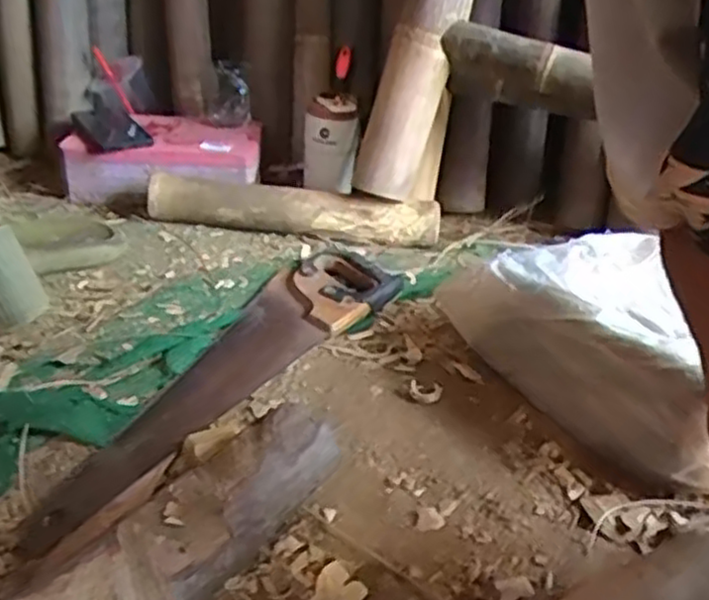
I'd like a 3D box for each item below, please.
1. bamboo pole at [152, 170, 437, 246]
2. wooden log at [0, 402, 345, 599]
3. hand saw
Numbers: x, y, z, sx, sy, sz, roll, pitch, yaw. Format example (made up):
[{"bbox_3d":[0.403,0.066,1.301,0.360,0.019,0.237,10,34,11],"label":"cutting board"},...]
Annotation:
[{"bbox_3d":[-0.079,-0.125,1.042,0.395,0.059,0.065,4,27,-5],"label":"bamboo pole"},{"bbox_3d":[-0.105,0.156,0.485,0.067,0.069,0.269,19,30,24],"label":"wooden log"},{"bbox_3d":[-0.120,0.051,0.713,0.115,0.022,0.489,20,30,24],"label":"hand saw"}]

